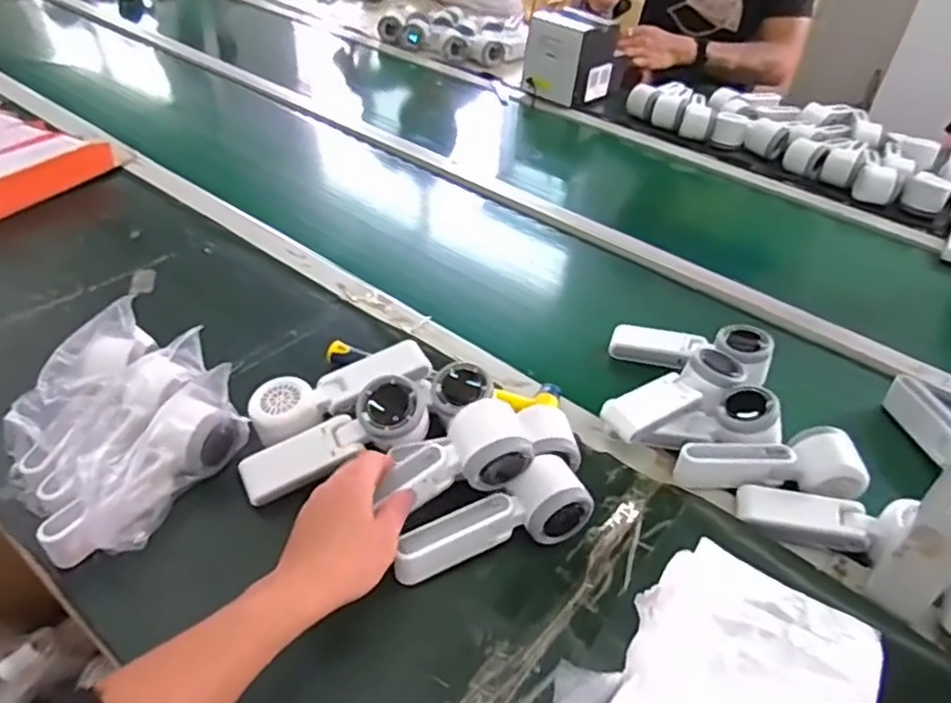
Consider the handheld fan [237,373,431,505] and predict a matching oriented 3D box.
[{"bbox_3d":[-0.123,0.081,0.610,0.171,0.048,0.054,-27,48,-4],"label":"handheld fan"}]

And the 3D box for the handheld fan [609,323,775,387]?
[{"bbox_3d":[0.236,0.003,0.768,0.171,0.051,0.058,4,42,20],"label":"handheld fan"}]

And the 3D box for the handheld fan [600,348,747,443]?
[{"bbox_3d":[0.199,0.052,0.685,0.166,0.047,0.057,-23,48,-29],"label":"handheld fan"}]

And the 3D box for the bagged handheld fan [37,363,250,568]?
[{"bbox_3d":[-0.266,0.101,0.574,0.050,0.089,0.183,25,44,21],"label":"bagged handheld fan"}]

